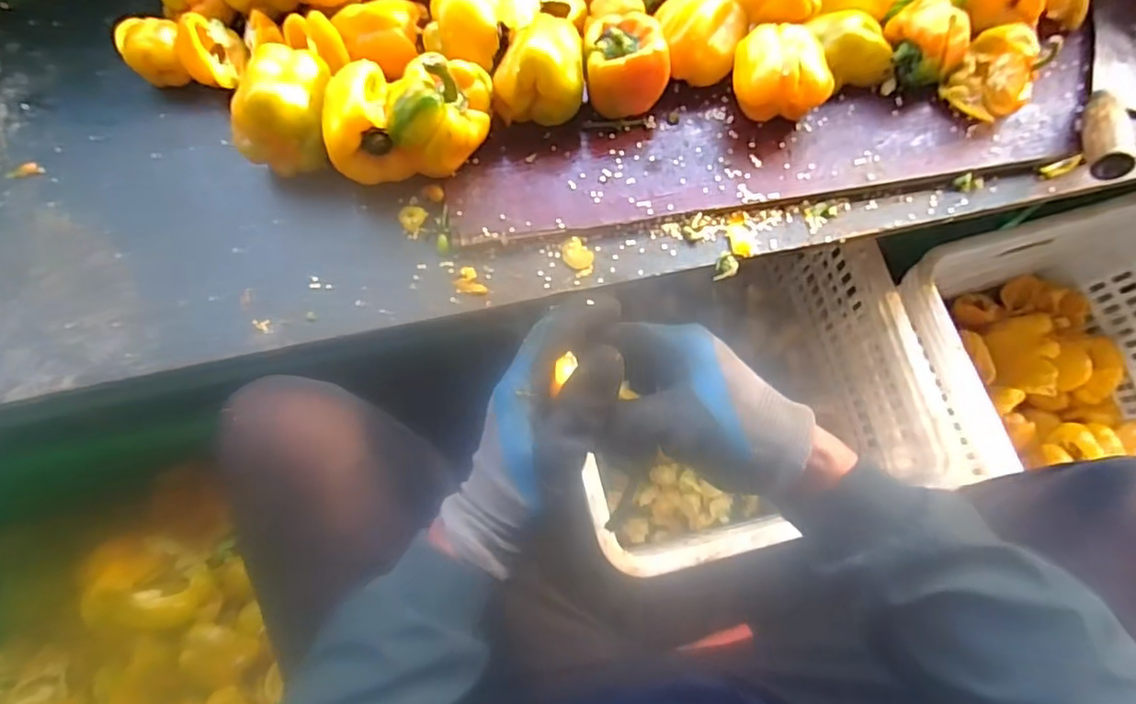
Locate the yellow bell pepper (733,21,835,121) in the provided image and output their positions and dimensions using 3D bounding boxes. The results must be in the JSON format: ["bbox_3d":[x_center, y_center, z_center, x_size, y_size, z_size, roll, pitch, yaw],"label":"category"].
[{"bbox_3d":[0.195,-0.254,0.560,0.085,0.065,0.074,4,74,1],"label":"yellow bell pepper"}]

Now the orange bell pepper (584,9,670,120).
[{"bbox_3d":[0.054,-0.260,0.561,0.076,0.069,0.074,0,74,-1],"label":"orange bell pepper"}]

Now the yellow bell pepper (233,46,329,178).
[{"bbox_3d":[-0.255,-0.218,0.552,0.082,0.081,0.099,-4,74,-2],"label":"yellow bell pepper"}]

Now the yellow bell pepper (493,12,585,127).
[{"bbox_3d":[-0.026,-0.258,0.557,0.080,0.078,0.078,1,74,0],"label":"yellow bell pepper"}]

